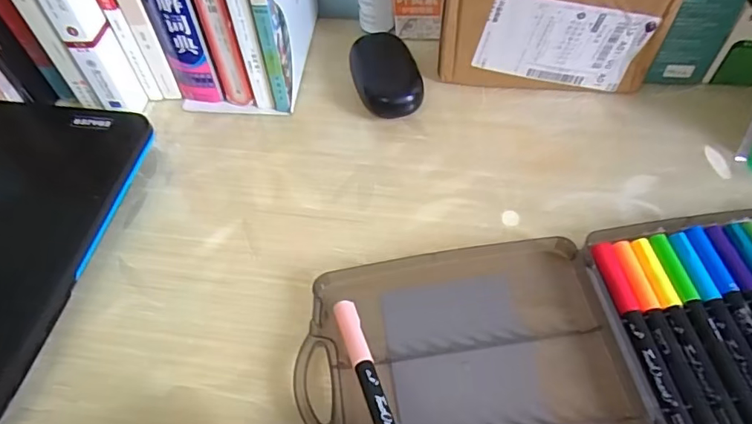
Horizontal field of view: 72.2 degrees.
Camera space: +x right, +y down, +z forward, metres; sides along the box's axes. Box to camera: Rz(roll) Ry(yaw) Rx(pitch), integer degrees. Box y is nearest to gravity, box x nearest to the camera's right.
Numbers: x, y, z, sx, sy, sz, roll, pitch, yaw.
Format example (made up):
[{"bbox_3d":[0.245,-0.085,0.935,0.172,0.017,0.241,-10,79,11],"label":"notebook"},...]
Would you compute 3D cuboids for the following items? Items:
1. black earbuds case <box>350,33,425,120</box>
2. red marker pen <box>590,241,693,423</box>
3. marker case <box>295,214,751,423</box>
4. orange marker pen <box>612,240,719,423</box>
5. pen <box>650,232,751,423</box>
[{"bbox_3d":[0.008,-0.123,0.465,0.055,0.028,0.089,-11,55,-5],"label":"black earbuds case"},{"bbox_3d":[0.162,0.078,0.317,0.014,0.012,0.131,-8,55,-3],"label":"red marker pen"},{"bbox_3d":[0.154,0.077,0.320,0.383,0.015,0.149,-8,55,-3],"label":"marker case"},{"bbox_3d":[0.176,0.077,0.318,0.013,0.012,0.131,-8,55,-3],"label":"orange marker pen"},{"bbox_3d":[0.203,0.072,0.320,0.013,0.012,0.131,-9,55,-3],"label":"pen"}]

